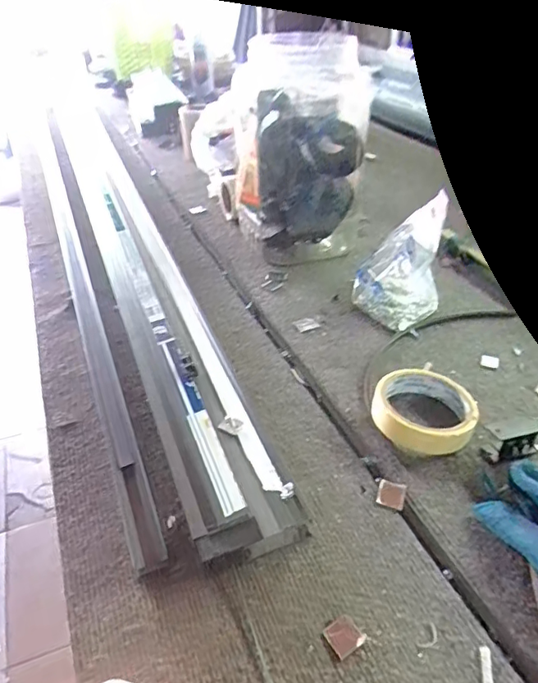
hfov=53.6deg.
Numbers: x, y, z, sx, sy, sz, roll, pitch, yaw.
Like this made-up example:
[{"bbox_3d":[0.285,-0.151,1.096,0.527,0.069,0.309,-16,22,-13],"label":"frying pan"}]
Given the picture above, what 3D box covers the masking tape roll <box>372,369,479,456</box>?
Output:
[{"bbox_3d":[0.144,0.063,0.500,0.090,0.028,0.093,-2,36,2],"label":"masking tape roll"}]

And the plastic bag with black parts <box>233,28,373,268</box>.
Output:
[{"bbox_3d":[0.042,-0.254,0.744,0.185,0.267,0.113,-2,36,3],"label":"plastic bag with black parts"}]

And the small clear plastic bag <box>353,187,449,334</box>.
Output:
[{"bbox_3d":[0.155,-0.094,0.636,0.102,0.126,0.106,4,37,11],"label":"small clear plastic bag"}]

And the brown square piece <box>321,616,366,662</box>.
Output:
[{"bbox_3d":[0.050,0.195,0.353,0.022,0.004,0.021,-23,40,-25],"label":"brown square piece"}]

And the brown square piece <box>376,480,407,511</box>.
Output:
[{"bbox_3d":[0.101,0.126,0.440,0.022,0.004,0.024,9,38,17],"label":"brown square piece"}]

